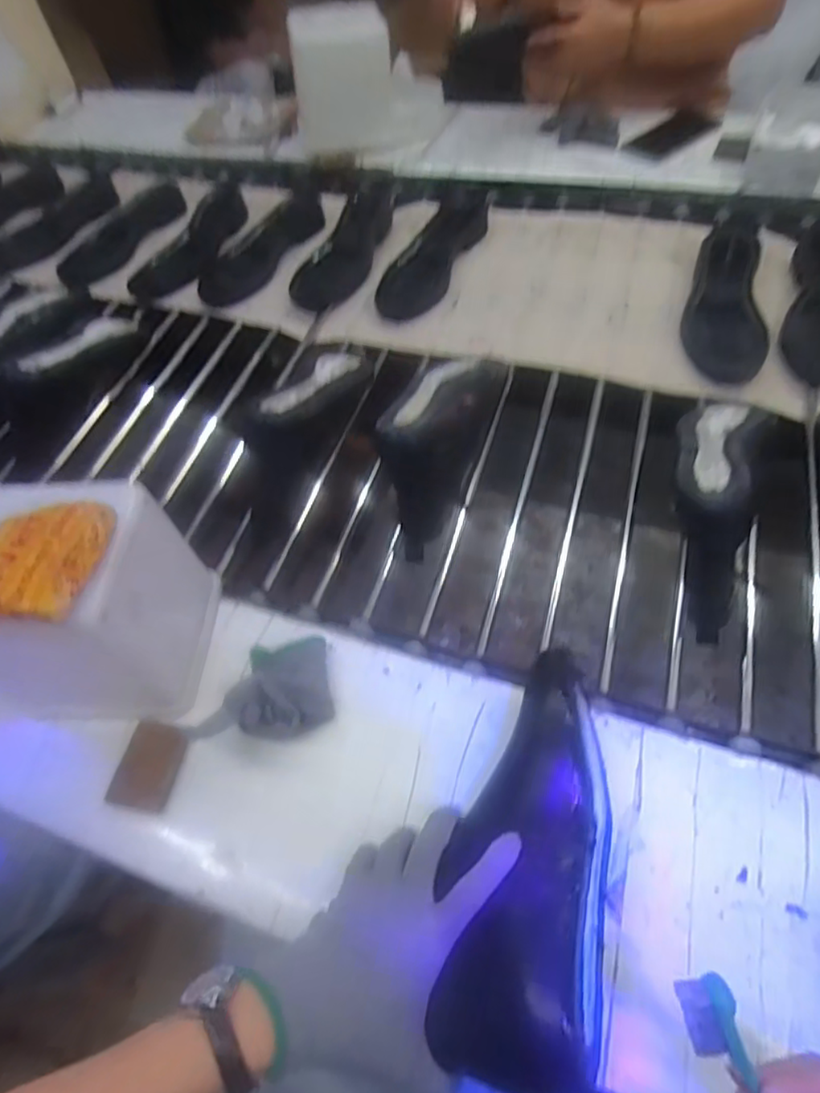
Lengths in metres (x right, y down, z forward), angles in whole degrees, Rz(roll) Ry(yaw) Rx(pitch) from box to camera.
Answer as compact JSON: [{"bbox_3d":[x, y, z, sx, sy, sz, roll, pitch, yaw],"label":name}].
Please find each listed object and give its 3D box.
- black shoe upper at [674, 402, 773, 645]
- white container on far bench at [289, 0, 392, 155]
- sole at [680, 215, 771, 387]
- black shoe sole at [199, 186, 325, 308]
[{"bbox_3d":[0.286,-0.057,0.596,0.081,0.108,0.260,17,59,18],"label":"black shoe upper"},{"bbox_3d":[-0.114,-0.774,1.044,0.162,0.174,0.101,-9,55,1],"label":"white container on far bench"},{"bbox_3d":[0.406,-0.320,0.801,0.096,0.037,0.278,12,58,15],"label":"sole"},{"bbox_3d":[-0.236,-0.482,1.000,0.117,0.030,0.280,25,62,22],"label":"black shoe sole"}]

